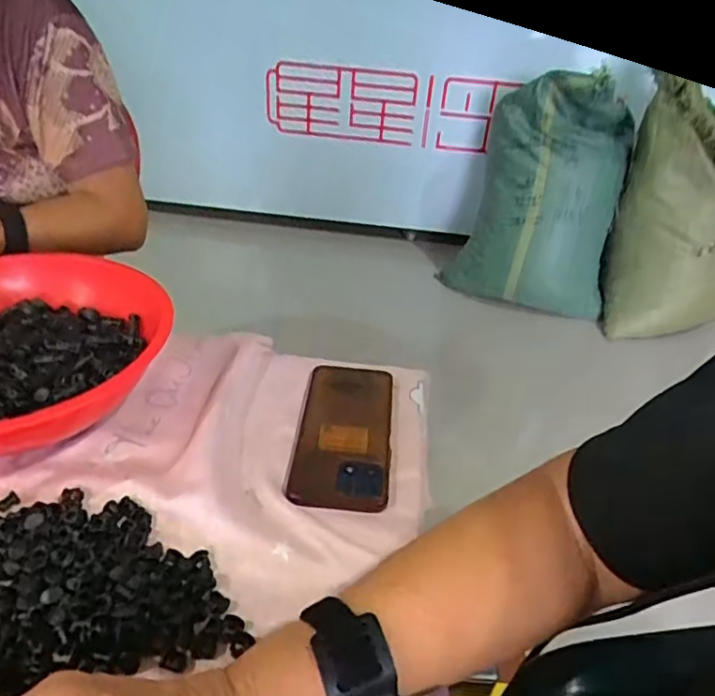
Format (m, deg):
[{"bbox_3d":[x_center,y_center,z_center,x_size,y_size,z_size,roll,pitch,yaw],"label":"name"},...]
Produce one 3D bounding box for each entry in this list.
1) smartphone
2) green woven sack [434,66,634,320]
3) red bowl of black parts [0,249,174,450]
[{"bbox_3d":[-0.011,0.066,0.503,0.078,0.008,0.168,6,35,2],"label":"smartphone"},{"bbox_3d":[0.546,-0.428,1.720,0.416,0.657,0.257,2,35,-3],"label":"green woven sack"},{"bbox_3d":[-0.281,0.015,0.477,0.223,0.077,0.218,-2,36,-9],"label":"red bowl of black parts"}]

